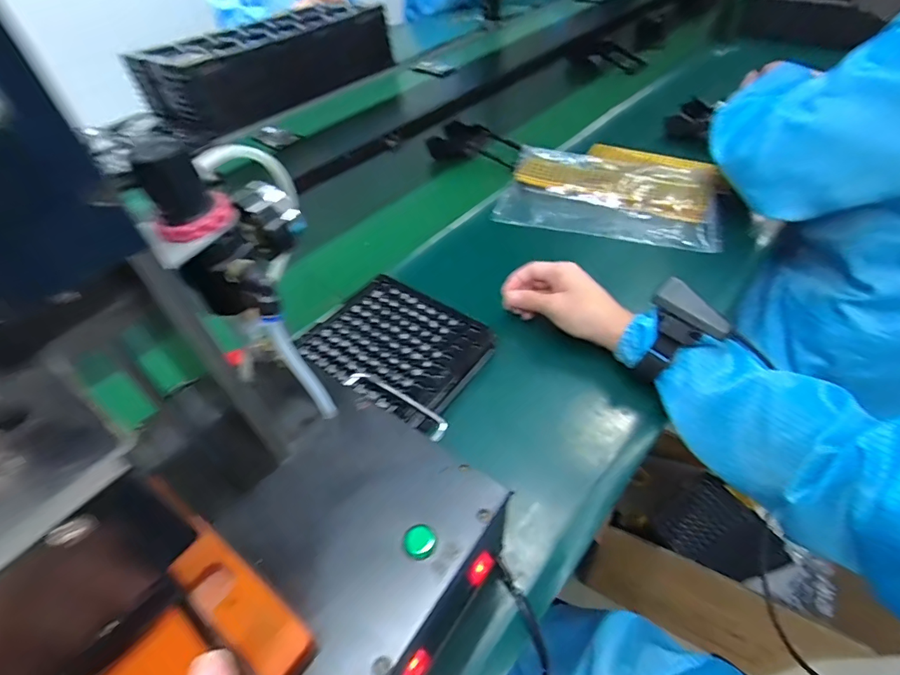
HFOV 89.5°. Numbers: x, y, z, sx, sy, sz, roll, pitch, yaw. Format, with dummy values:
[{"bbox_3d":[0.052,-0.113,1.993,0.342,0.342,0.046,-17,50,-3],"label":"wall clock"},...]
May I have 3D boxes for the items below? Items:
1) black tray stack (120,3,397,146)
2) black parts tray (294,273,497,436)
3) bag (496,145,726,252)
[{"bbox_3d":[-0.447,-0.689,1.133,0.310,0.129,0.568,33,57,32],"label":"black tray stack"},{"bbox_3d":[-0.052,0.012,0.474,0.165,0.034,0.138,26,55,24],"label":"black parts tray"},{"bbox_3d":[0.243,-0.225,0.681,0.302,0.033,0.229,13,49,18],"label":"bag"}]

